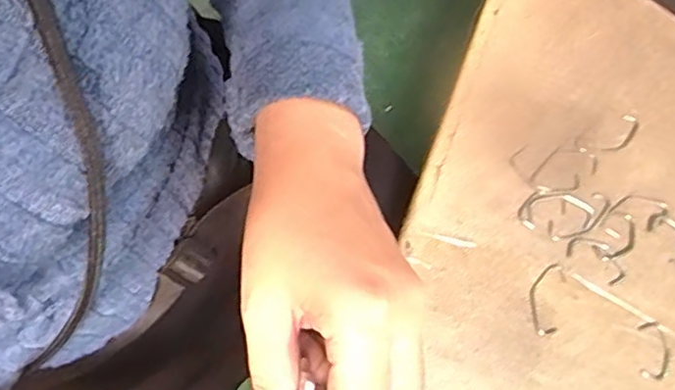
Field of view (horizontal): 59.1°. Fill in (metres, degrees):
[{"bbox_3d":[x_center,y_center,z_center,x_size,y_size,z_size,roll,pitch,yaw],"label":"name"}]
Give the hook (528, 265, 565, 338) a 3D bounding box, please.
[{"bbox_3d":[0.116,0.058,0.333,0.017,0.004,0.040,14,77,5],"label":"hook"}]

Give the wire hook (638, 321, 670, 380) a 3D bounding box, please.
[{"bbox_3d":[0.173,0.085,0.324,0.016,0.004,0.030,3,76,2],"label":"wire hook"}]

